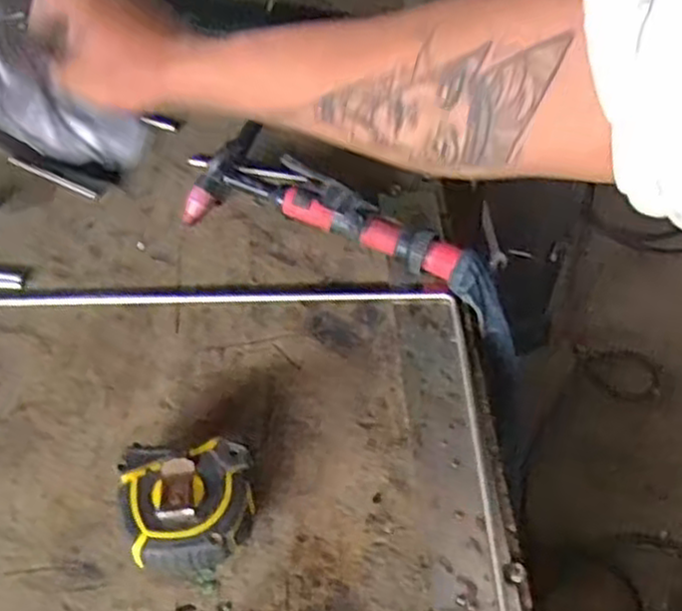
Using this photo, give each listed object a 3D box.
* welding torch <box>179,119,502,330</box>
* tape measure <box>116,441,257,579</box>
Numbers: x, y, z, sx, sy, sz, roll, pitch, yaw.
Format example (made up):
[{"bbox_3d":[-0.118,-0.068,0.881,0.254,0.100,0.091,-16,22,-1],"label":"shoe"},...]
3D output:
[{"bbox_3d":[0.001,-0.050,0.533,0.246,0.038,0.082,24,56,21],"label":"welding torch"},{"bbox_3d":[-0.082,0.112,0.406,0.069,0.037,0.070,-4,51,0],"label":"tape measure"}]

